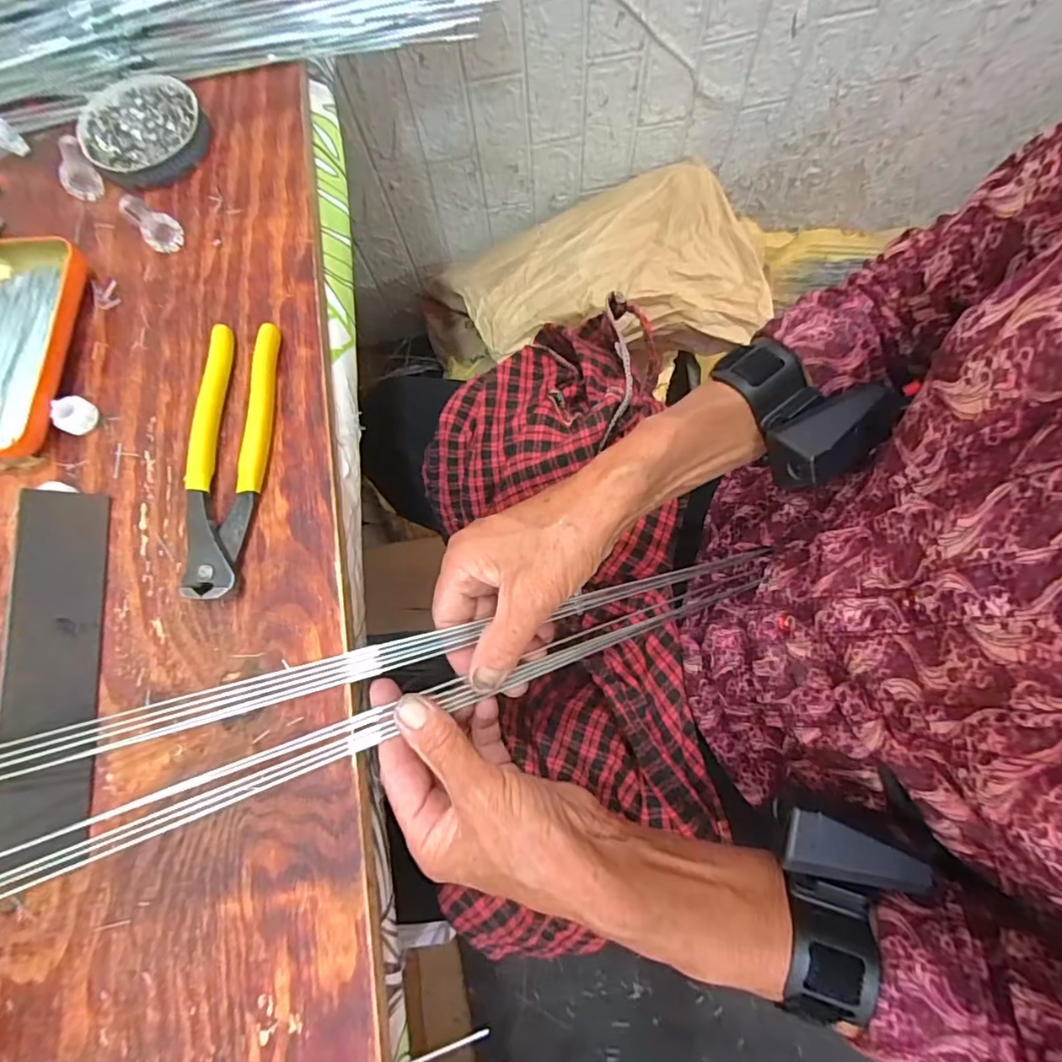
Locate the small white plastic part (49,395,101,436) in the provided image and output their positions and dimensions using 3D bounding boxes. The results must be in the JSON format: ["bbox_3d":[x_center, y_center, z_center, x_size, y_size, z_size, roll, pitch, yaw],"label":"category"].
[{"bbox_3d":[-0.275,-0.070,0.326,0.022,0.012,0.022,0,75,2],"label":"small white plastic part"}]

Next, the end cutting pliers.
[{"bbox_3d":[-0.175,-0.043,0.314,0.045,0.014,0.163,-3,75,1],"label":"end cutting pliers"}]

